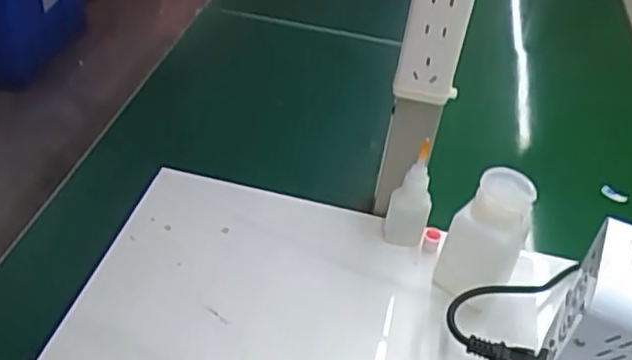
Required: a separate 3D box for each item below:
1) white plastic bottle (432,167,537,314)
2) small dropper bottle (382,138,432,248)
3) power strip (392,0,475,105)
[{"bbox_3d":[0.139,0.049,0.546,0.059,0.110,0.047,34,46,28],"label":"white plastic bottle"},{"bbox_3d":[0.084,0.015,0.588,0.034,0.103,0.027,-4,41,-13],"label":"small dropper bottle"},{"bbox_3d":[0.089,-0.113,0.489,0.047,0.125,0.023,14,40,8],"label":"power strip"}]

